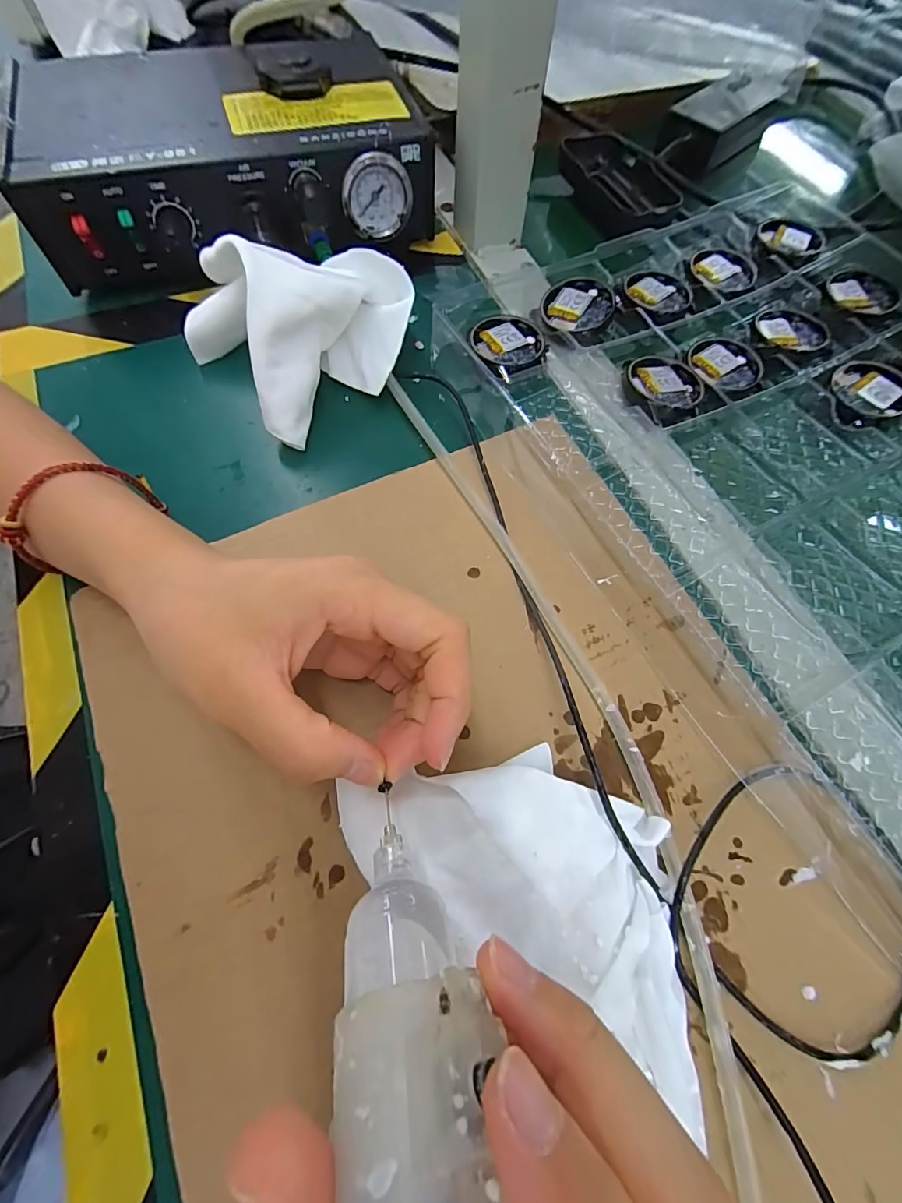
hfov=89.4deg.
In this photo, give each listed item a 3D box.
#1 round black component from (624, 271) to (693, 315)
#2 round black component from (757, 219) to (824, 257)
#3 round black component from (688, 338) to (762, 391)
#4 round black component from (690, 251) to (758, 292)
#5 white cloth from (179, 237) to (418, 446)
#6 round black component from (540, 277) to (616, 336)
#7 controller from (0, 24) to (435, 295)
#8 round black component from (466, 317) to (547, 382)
[{"bbox_3d":[0.138,-0.208,0.306,0.042,0.005,0.042,1,66,-2],"label":"round black component"},{"bbox_3d":[0.239,-0.256,0.322,0.038,0.008,0.038,1,66,-2],"label":"round black component"},{"bbox_3d":[0.171,-0.150,0.286,0.042,0.004,0.042,0,67,-1],"label":"round black component"},{"bbox_3d":[0.188,-0.231,0.316,0.043,0.006,0.043,17,67,6],"label":"round black component"},{"bbox_3d":[-0.080,-0.159,0.247,0.113,0.065,0.108,-35,72,-16],"label":"white cloth"},{"bbox_3d":[0.080,-0.186,0.287,0.043,0.010,0.041,1,66,-2],"label":"round black component"},{"bbox_3d":[-0.139,-0.293,0.299,0.234,0.069,0.173,-13,67,-7],"label":"controller"},{"bbox_3d":[0.035,-0.158,0.278,0.044,0.009,0.045,1,66,-2],"label":"round black component"}]

